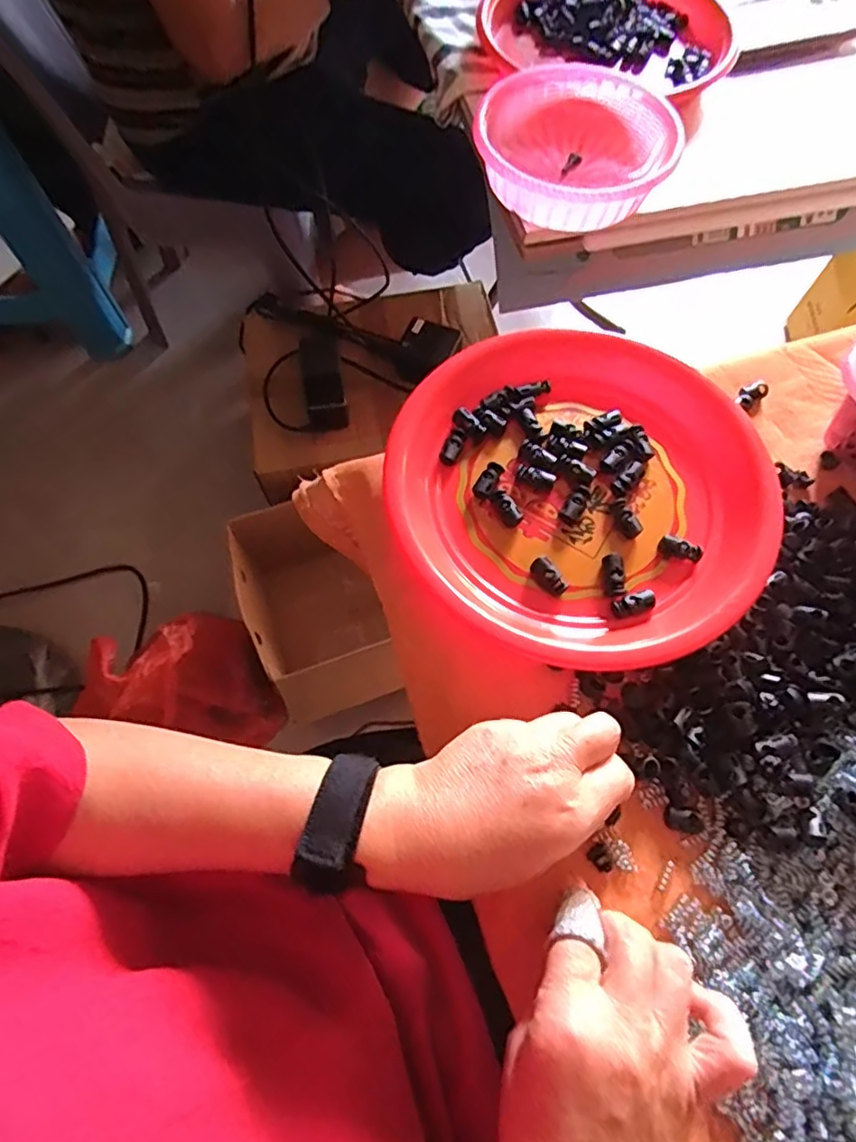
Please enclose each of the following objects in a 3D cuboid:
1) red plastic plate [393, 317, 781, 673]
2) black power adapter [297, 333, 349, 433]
[{"bbox_3d":[0.105,-0.060,0.418,0.246,0.027,0.242,0,70,1],"label":"red plastic plate"},{"bbox_3d":[-0.142,-0.256,0.819,0.052,0.033,0.139,-11,66,-5],"label":"black power adapter"}]

